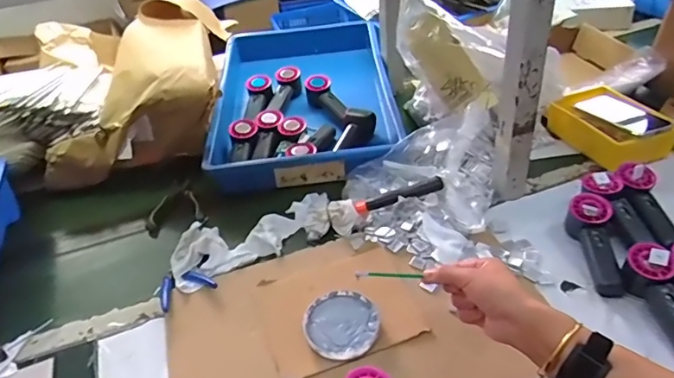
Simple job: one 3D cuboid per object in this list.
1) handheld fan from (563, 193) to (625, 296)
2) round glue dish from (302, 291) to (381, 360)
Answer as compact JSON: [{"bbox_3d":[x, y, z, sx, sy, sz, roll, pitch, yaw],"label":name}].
[{"bbox_3d":[0.368,0.078,0.728,0.057,0.056,0.156,2,41,10],"label":"handheld fan"},{"bbox_3d":[0.006,0.183,0.682,0.099,0.018,0.099,-4,38,3],"label":"round glue dish"}]

